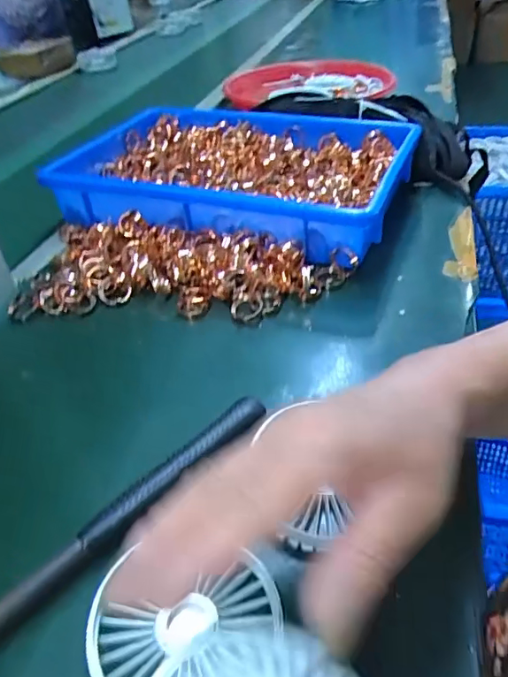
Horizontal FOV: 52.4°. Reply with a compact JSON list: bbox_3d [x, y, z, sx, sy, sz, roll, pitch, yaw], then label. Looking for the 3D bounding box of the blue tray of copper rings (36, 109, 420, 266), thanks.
[{"bbox_3d":[-0.020,-0.182,0.574,0.353,0.067,0.236,10,42,18],"label":"blue tray of copper rings"}]

